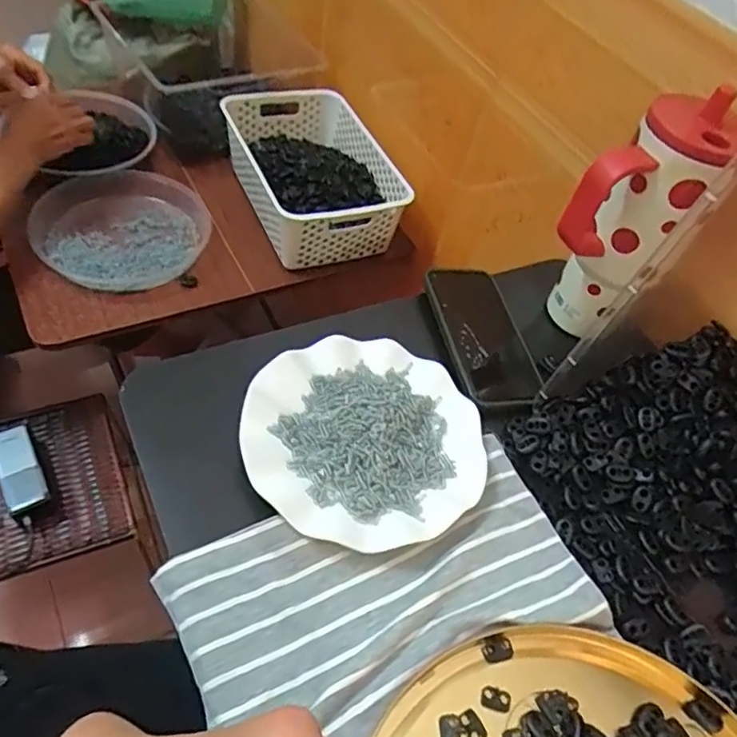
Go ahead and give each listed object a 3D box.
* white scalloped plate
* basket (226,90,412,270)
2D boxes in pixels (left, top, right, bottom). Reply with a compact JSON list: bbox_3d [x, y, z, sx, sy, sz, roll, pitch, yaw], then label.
[{"bbox_3d":[-0.002,0.049,0.453,0.176,0.019,0.173,6,52,-7],"label":"white scalloped plate"},{"bbox_3d":[-0.087,-0.308,0.918,0.209,0.091,0.314,-12,56,-20],"label":"basket"}]

